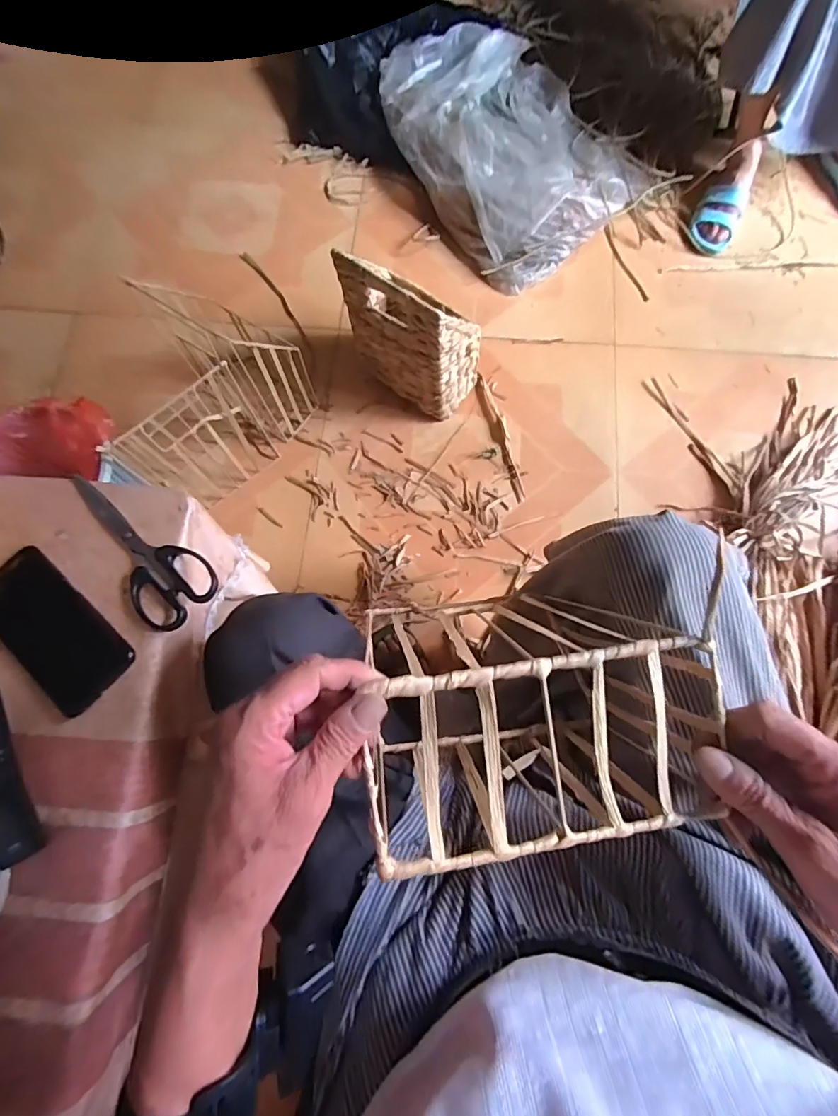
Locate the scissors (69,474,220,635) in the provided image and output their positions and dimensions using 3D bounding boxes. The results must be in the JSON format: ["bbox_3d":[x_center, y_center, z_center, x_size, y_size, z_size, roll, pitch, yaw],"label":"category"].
[{"bbox_3d":[-0.278,-0.010,0.465,0.187,0.015,0.074,40,79,11],"label":"scissors"}]

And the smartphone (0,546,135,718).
[{"bbox_3d":[-0.341,0.065,0.445,0.162,0.011,0.078,40,79,11],"label":"smartphone"}]

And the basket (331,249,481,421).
[{"bbox_3d":[-0.009,-0.407,0.868,0.224,0.292,0.115,37,78,10],"label":"basket"}]

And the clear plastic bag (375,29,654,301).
[{"bbox_3d":[0.183,-0.958,1.097,0.445,0.109,0.648,-36,77,-9],"label":"clear plastic bag"}]

